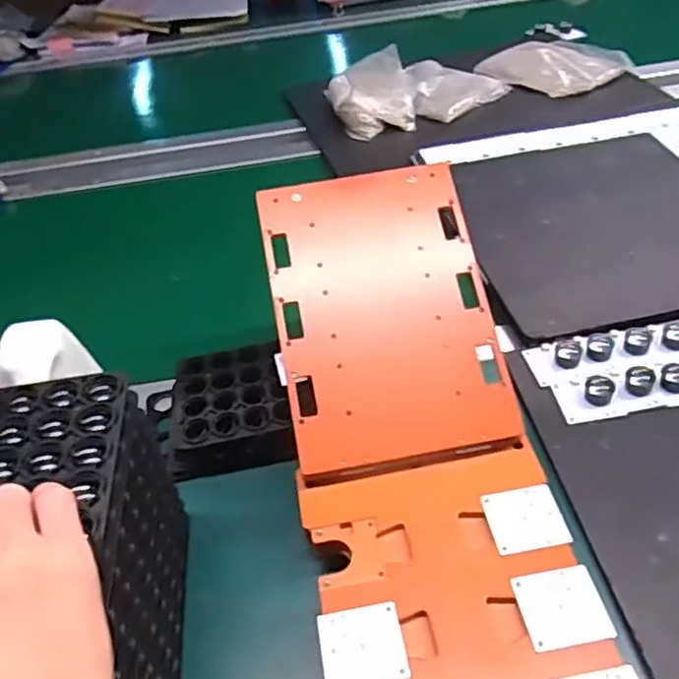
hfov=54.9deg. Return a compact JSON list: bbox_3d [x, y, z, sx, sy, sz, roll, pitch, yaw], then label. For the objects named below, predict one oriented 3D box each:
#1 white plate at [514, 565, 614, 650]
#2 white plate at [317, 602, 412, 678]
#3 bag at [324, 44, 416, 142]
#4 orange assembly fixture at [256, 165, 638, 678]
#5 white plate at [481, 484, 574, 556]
[{"bbox_3d":[0.131,0.158,0.386,0.047,0.004,0.047,-5,42,5],"label":"white plate"},{"bbox_3d":[0.013,0.177,0.378,0.047,0.004,0.045,-4,43,4],"label":"white plate"},{"bbox_3d":[0.052,-0.349,0.938,0.124,0.051,0.140,-16,44,-10],"label":"bag"},{"bbox_3d":[0.052,0.072,0.443,0.162,0.072,0.444,-10,58,-3],"label":"orange assembly fixture"},{"bbox_3d":[0.122,0.117,0.429,0.048,0.004,0.045,-9,43,-1],"label":"white plate"}]

